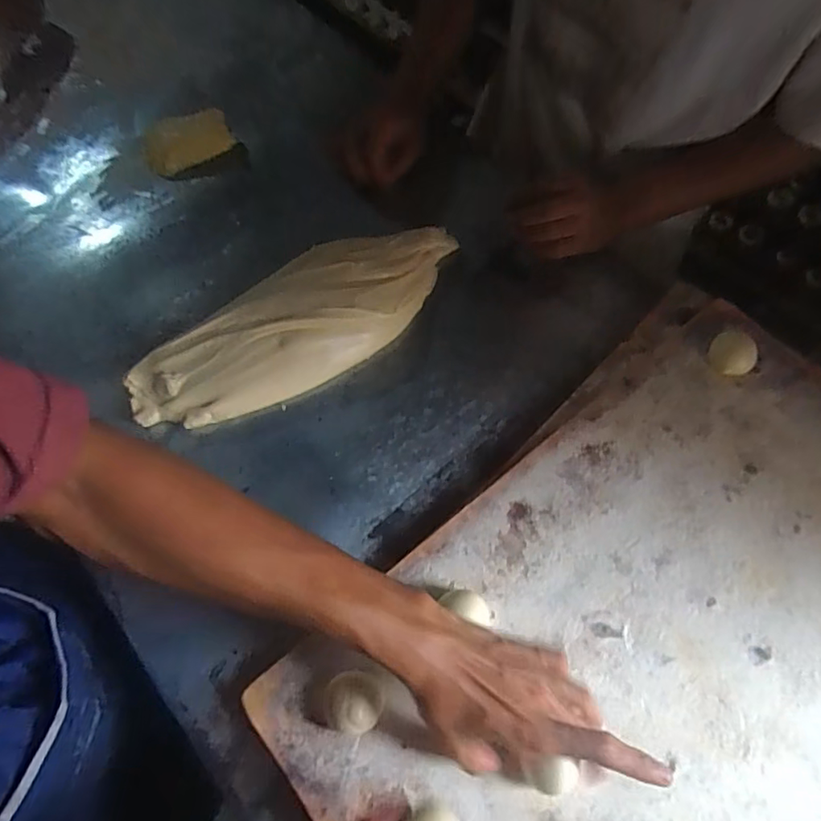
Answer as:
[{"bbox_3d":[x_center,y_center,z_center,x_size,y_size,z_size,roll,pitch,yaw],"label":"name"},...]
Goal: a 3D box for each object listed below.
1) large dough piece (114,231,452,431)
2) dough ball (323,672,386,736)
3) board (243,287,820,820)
[{"bbox_3d":[-0.107,-0.096,0.551,0.351,0.054,0.127,-32,70,-15],"label":"large dough piece"},{"bbox_3d":[-0.042,0.214,0.396,0.044,0.028,0.038,2,65,-1],"label":"dough ball"},{"bbox_3d":[0.239,0.196,0.432,0.601,0.039,0.444,-40,69,-18],"label":"board"}]

